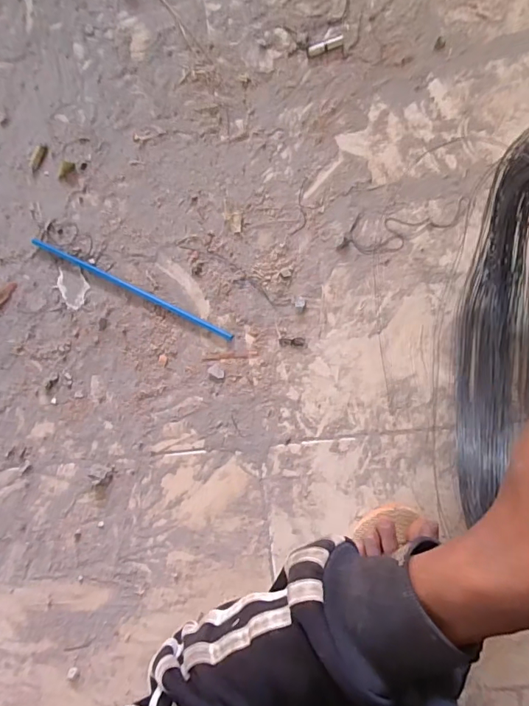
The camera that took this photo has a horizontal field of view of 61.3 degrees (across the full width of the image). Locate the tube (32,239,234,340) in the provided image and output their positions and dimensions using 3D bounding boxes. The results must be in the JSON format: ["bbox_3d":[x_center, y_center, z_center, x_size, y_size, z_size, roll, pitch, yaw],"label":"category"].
[{"bbox_3d":[-0.151,-0.073,0.502,0.260,0.013,0.009,27,96,9],"label":"tube"}]

